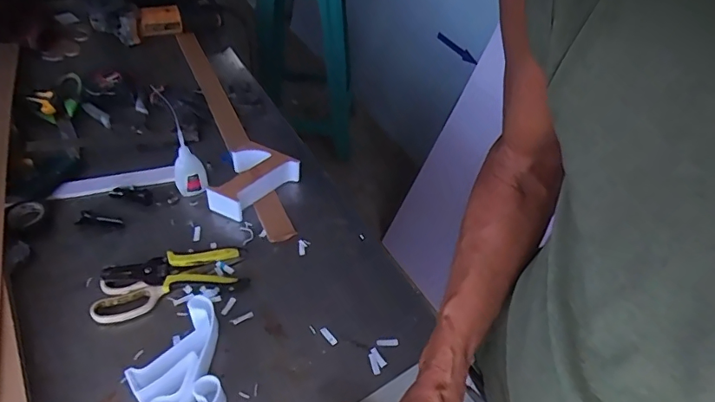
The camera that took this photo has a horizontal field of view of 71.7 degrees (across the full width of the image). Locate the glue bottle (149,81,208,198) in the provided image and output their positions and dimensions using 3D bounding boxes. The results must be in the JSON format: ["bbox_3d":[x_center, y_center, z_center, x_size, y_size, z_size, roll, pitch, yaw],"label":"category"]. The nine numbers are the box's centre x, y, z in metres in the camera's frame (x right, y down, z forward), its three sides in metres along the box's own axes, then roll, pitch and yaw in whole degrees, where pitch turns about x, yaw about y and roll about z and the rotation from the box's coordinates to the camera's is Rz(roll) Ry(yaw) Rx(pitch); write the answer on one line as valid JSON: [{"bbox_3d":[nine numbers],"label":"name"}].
[{"bbox_3d":[-0.250,-0.078,0.709,0.048,0.158,0.044,-20,50,-23],"label":"glue bottle"}]

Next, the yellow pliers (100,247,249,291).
[{"bbox_3d":[-0.231,0.089,0.636,0.169,0.025,0.059,-4,45,-9],"label":"yellow pliers"}]

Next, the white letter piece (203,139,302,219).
[{"bbox_3d":[-0.166,-0.035,0.747,0.084,0.048,0.136,32,51,25],"label":"white letter piece"}]

